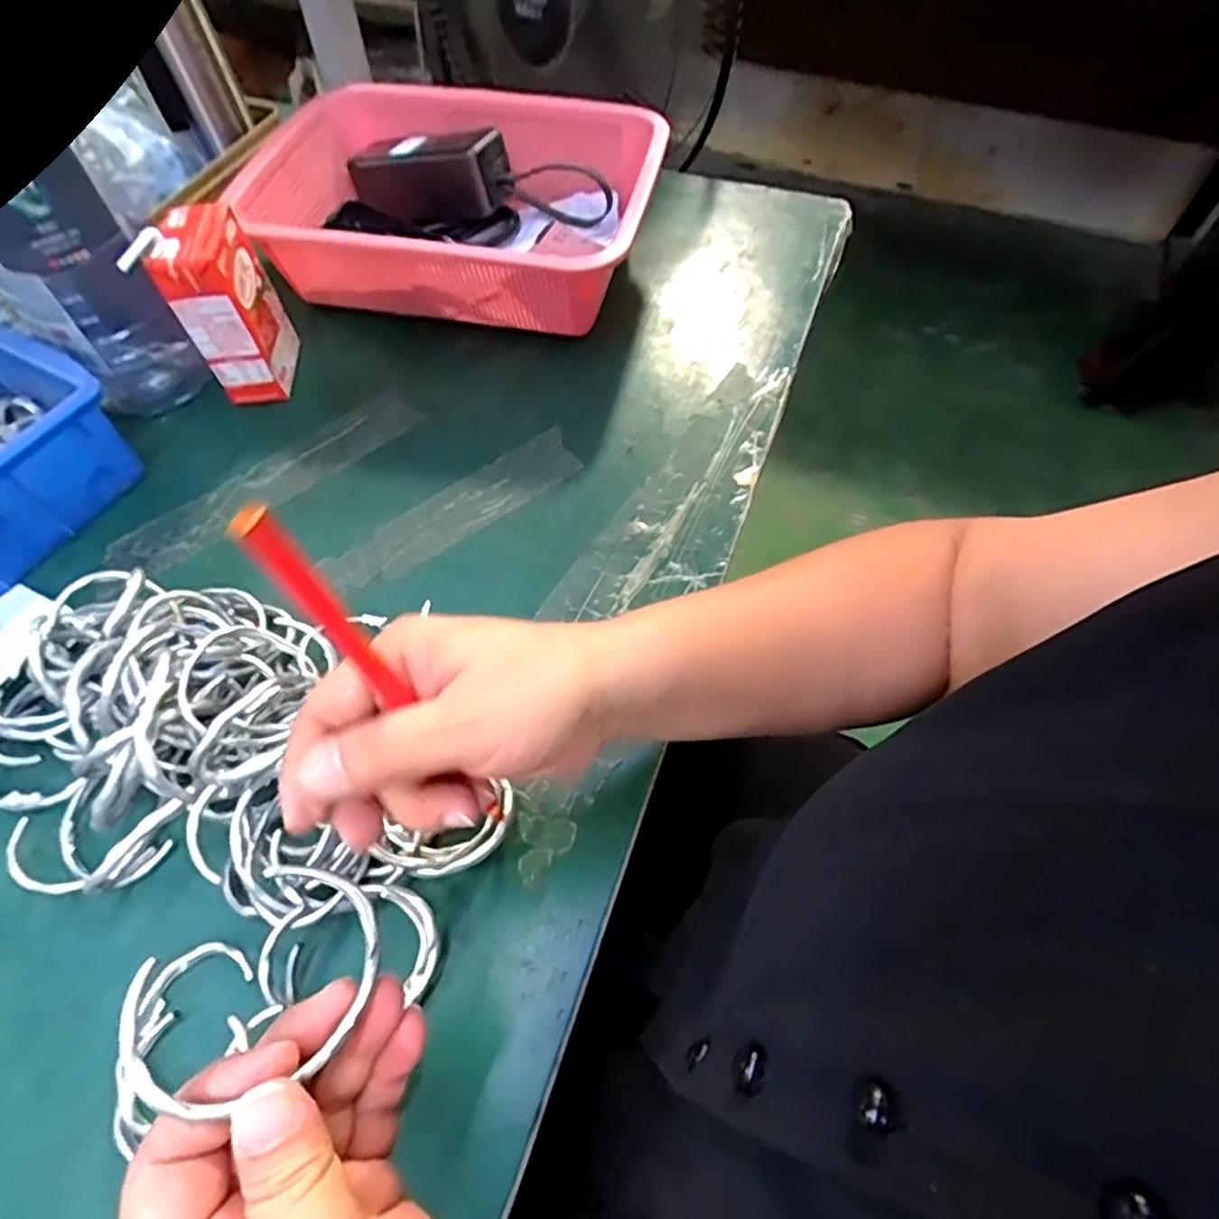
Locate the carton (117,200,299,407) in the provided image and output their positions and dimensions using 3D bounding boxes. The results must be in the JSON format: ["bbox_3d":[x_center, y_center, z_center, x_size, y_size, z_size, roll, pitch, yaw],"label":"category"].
[{"bbox_3d":[-0.256,-0.204,0.458,0.046,0.108,0.075,0,59,-1],"label":"carton"}]

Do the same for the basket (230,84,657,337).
[{"bbox_3d":[-0.119,-0.312,0.532,0.305,0.085,0.208,13,60,7],"label":"basket"}]

